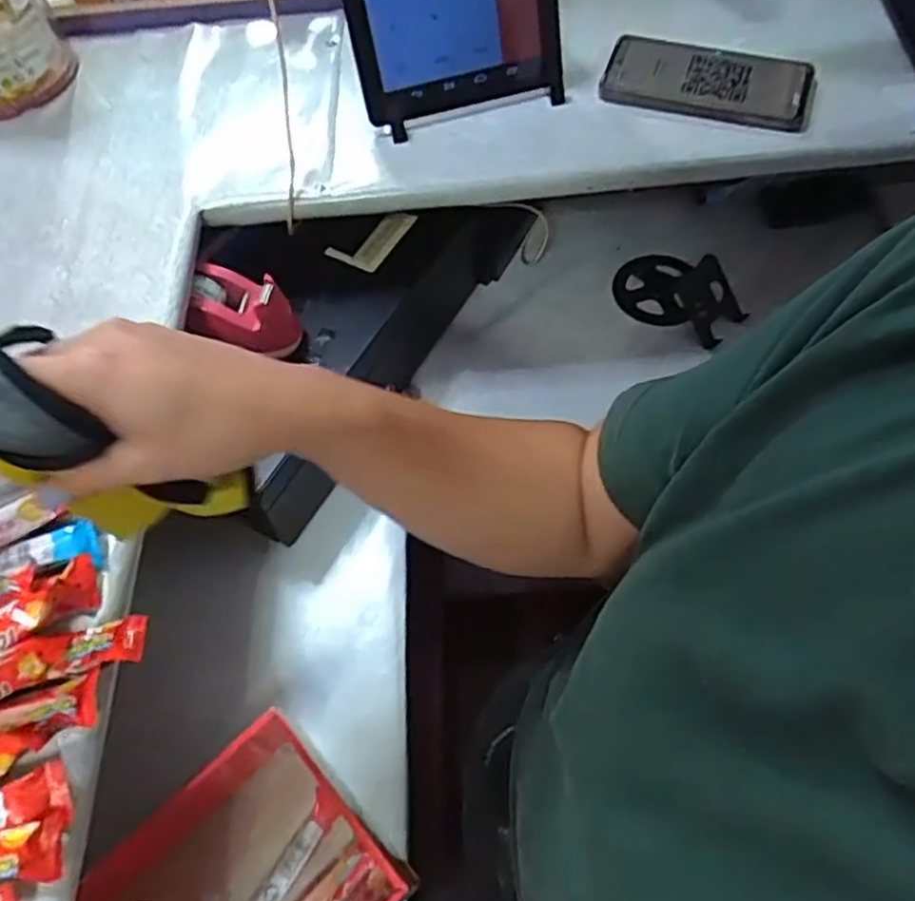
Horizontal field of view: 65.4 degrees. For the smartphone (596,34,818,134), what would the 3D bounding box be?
[{"bbox_3d":[0.210,-0.311,0.596,0.165,0.010,0.077,18,74,11],"label":"smartphone"}]

